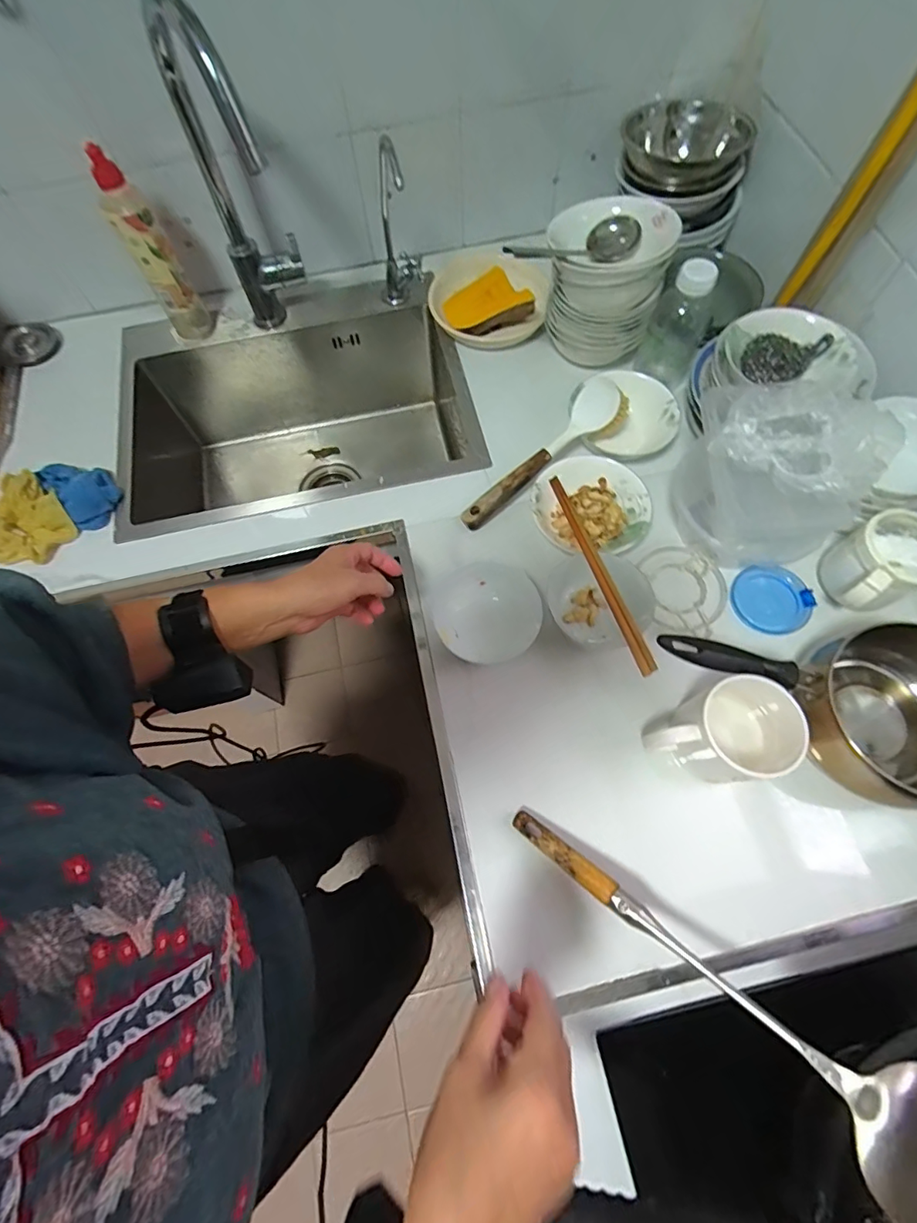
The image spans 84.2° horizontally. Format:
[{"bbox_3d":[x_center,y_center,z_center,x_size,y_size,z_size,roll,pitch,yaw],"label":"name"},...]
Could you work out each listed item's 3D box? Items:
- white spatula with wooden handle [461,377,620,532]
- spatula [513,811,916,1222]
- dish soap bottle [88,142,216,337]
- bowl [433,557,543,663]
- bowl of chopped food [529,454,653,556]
[{"bbox_3d":[0.100,-0.188,0.617,0.240,0.027,0.053,-43,74,2],"label":"white spatula with wooden handle"},{"bbox_3d":[0.207,0.288,0.404,0.373,0.037,0.094,34,75,26],"label":"spatula"},{"bbox_3d":[-0.394,-0.455,0.659,0.055,0.220,0.055,-33,73,-9],"label":"dish soap bottle"},{"bbox_3d":[0.031,-0.003,0.554,0.112,0.056,0.113,-1,70,2],"label":"bowl"},{"bbox_3d":[0.156,-0.124,0.610,0.137,0.033,0.127,-1,70,2],"label":"bowl of chopped food"}]

